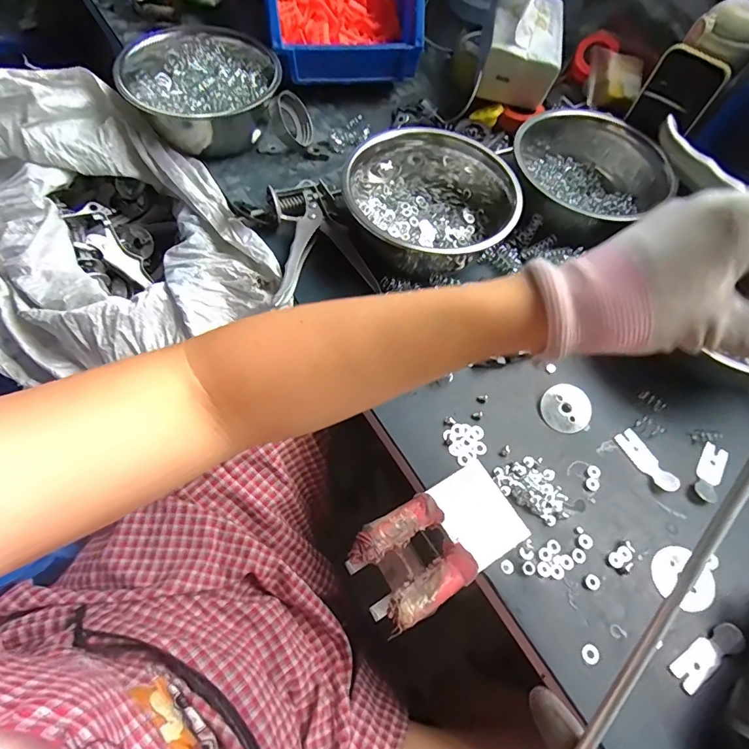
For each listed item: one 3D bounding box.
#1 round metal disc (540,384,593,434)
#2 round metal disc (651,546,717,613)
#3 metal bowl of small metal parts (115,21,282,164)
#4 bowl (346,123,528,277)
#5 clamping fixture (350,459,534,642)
[{"bbox_3d":[0.186,0.032,0.426,0.048,0.005,0.045,2,61,-4],"label":"round metal disc"},{"bbox_3d":[0.255,0.170,0.364,0.047,0.007,0.047,1,58,-1],"label":"round metal disc"},{"bbox_3d":[-0.205,-0.337,0.527,0.170,0.075,0.141,-21,65,-15],"label":"metal bowl of small metal parts"},{"bbox_3d":[0.059,-0.186,0.465,0.177,0.093,0.142,14,61,2],"label":"bowl"},{"bbox_3d":[0.052,0.131,0.352,0.145,0.042,0.076,-27,67,-19],"label":"clamping fixture"}]

